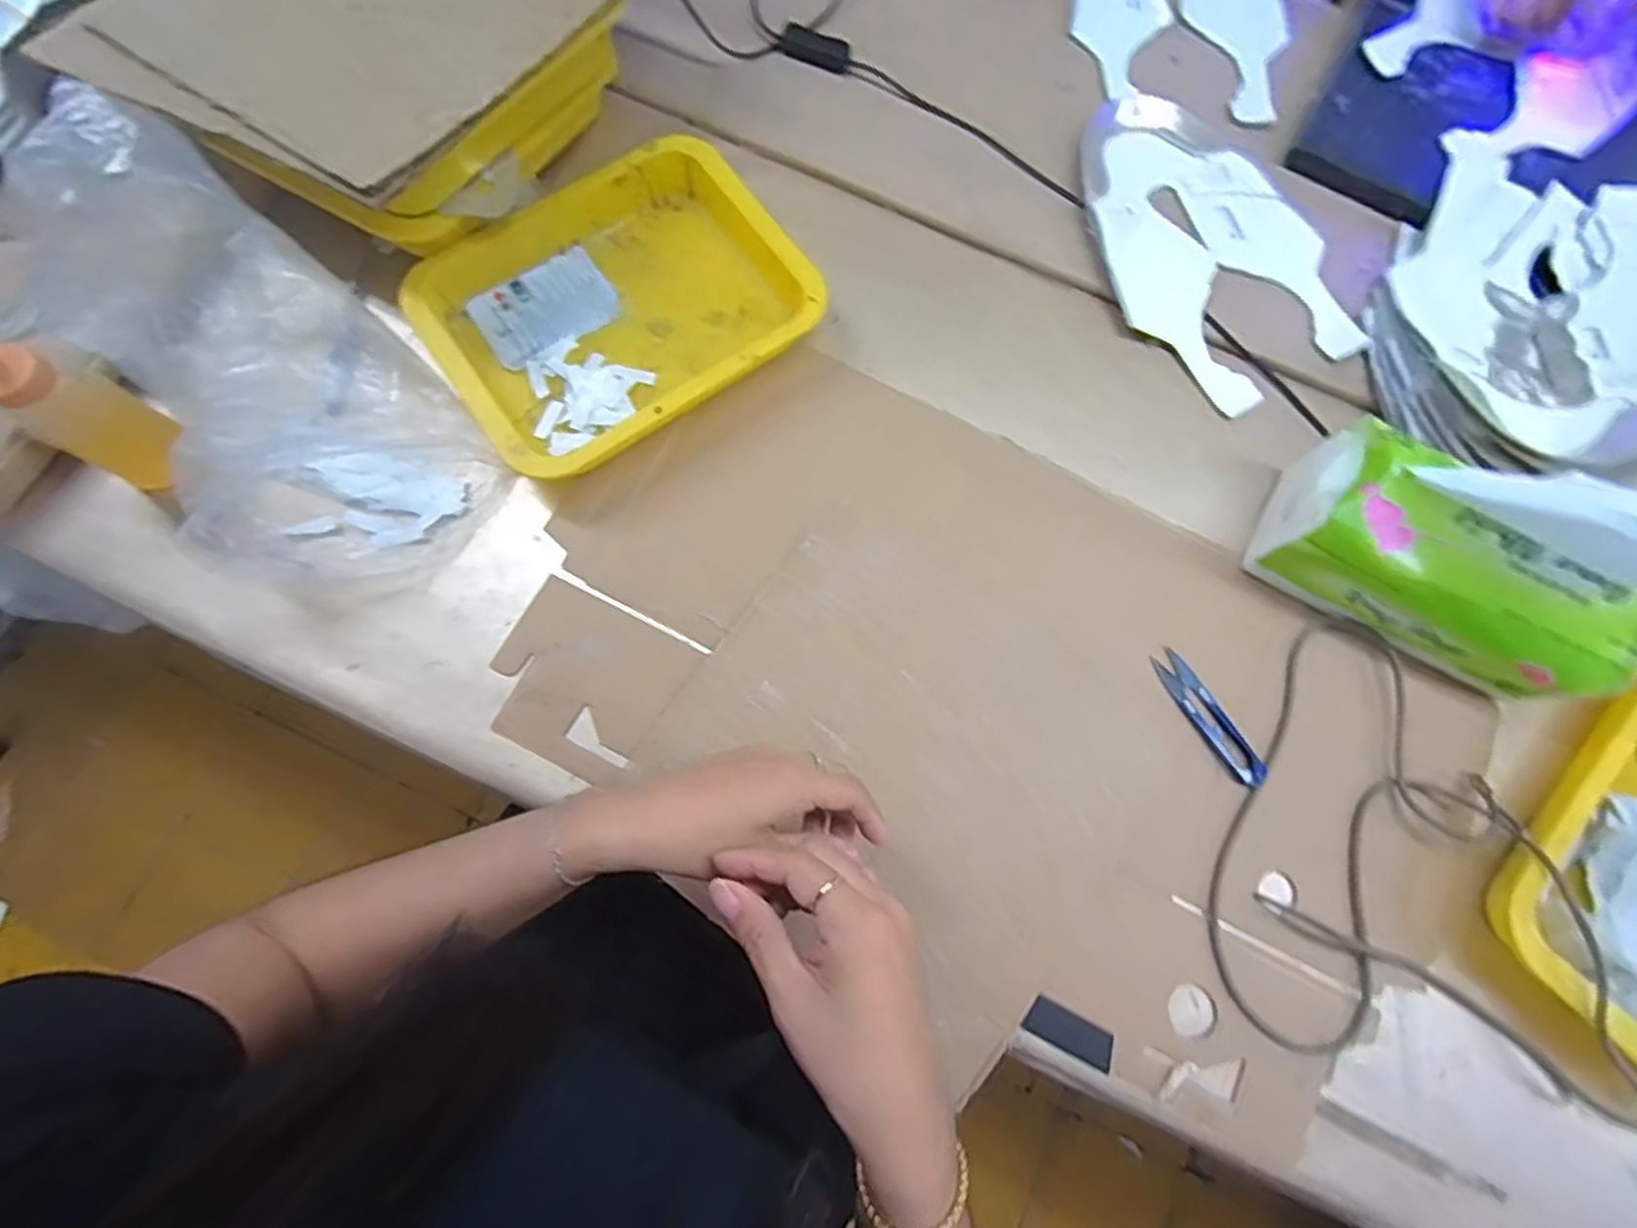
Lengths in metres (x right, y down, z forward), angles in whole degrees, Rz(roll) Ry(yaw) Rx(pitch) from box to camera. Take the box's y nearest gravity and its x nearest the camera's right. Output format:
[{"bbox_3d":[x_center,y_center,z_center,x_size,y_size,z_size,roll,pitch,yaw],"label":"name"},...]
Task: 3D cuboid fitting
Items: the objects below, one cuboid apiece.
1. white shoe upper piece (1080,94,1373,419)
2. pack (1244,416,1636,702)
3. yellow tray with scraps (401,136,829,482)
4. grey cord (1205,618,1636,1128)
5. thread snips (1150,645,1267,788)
[{"bbox_3d":[0.305,-0.294,0.565,0.173,0.017,0.260,-25,78,-8],"label":"white shoe upper piece"},{"bbox_3d":[0.405,-0.039,0.435,0.199,0.166,0.091,29,77,5],"label":"pack"},{"bbox_3d":[-0.144,-0.222,0.525,0.250,0.046,0.195,-31,79,-9],"label":"yellow tray with scraps"},{"bbox_3d":[0.398,0.163,0.450,0.254,0.039,0.274,24,77,4],"label":"grey cord"},{"bbox_3d":[0.267,0.070,0.490,0.024,0.007,0.102,-32,80,-9],"label":"thread snips"}]

